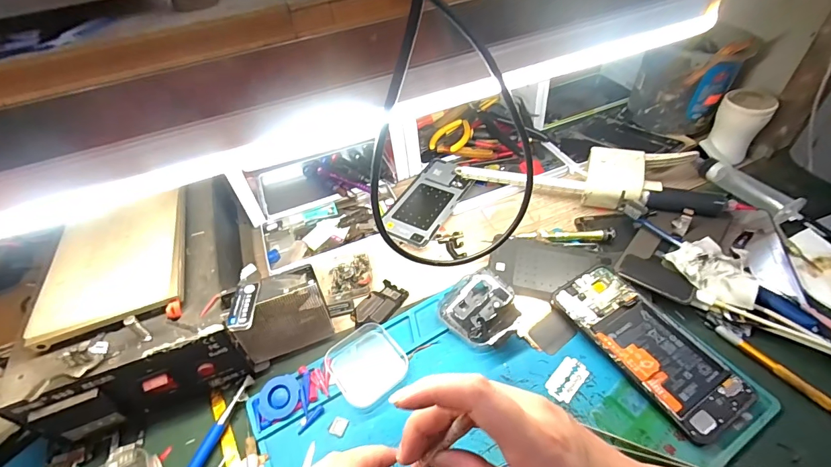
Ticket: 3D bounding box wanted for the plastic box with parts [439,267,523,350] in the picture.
[{"bbox_3d":[0.066,0.078,0.396,0.069,0.020,0.071,-37,55,-5],"label":"plastic box with parts"}]

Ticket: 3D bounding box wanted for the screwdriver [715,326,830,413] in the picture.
[{"bbox_3d":[0.318,0.123,0.333,0.009,0.009,0.127,-29,51,-19],"label":"screwdriver"}]

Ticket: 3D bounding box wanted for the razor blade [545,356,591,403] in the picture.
[{"bbox_3d":[0.135,0.129,0.355,0.043,0.004,0.025,-37,49,-27],"label":"razor blade"}]

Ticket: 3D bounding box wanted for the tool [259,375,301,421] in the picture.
[{"bbox_3d":[-0.120,0.145,0.356,0.035,0.007,0.035,-1,64,1],"label":"tool"}]

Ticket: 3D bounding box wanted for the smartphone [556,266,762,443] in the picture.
[{"bbox_3d":[0.207,0.094,0.361,0.075,0.012,0.161,-27,51,-16],"label":"smartphone"}]

